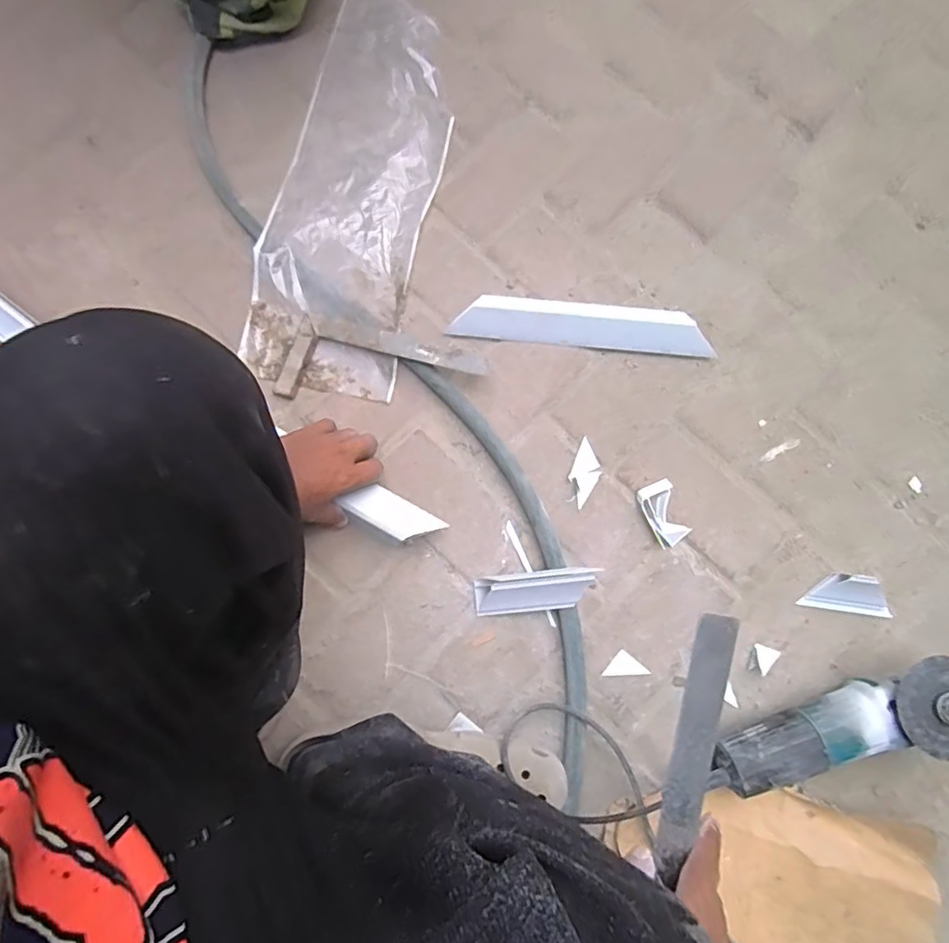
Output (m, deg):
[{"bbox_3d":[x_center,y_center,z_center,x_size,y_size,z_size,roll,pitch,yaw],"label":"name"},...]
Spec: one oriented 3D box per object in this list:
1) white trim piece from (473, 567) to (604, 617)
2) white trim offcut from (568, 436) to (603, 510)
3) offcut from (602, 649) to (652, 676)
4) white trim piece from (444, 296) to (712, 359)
[{"bbox_3d":[0.071,0.140,0.673,0.140,0.022,0.043,-6,80,0],"label":"white trim piece"},{"bbox_3d":[0.131,0.003,0.685,0.034,0.006,0.073,24,81,5],"label":"white trim offcut"},{"bbox_3d":[0.168,0.214,0.645,0.050,0.006,0.025,-3,80,0],"label":"offcut"},{"bbox_3d":[0.126,-0.176,0.694,0.294,0.033,0.063,7,80,2],"label":"white trim piece"}]

